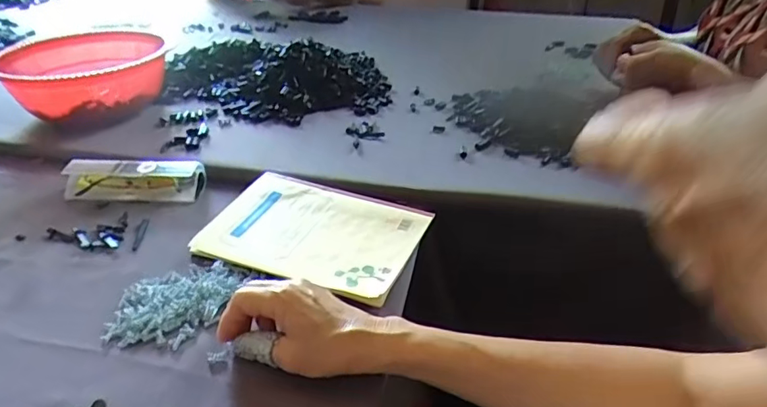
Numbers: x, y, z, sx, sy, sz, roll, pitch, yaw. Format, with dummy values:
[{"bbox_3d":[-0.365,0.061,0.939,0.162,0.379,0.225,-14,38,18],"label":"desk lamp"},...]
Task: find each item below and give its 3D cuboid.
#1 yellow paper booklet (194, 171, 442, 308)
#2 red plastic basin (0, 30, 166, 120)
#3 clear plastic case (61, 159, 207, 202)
[{"bbox_3d":[-0.068,0.025,0.520,0.205,0.012,0.143,11,36,19],"label":"yellow paper booklet"},{"bbox_3d":[-0.428,-0.179,0.756,0.207,0.093,0.217,-13,36,-16],"label":"red plastic basin"},{"bbox_3d":[-0.290,-0.029,0.599,0.155,0.032,0.046,0,34,4],"label":"clear plastic case"}]

